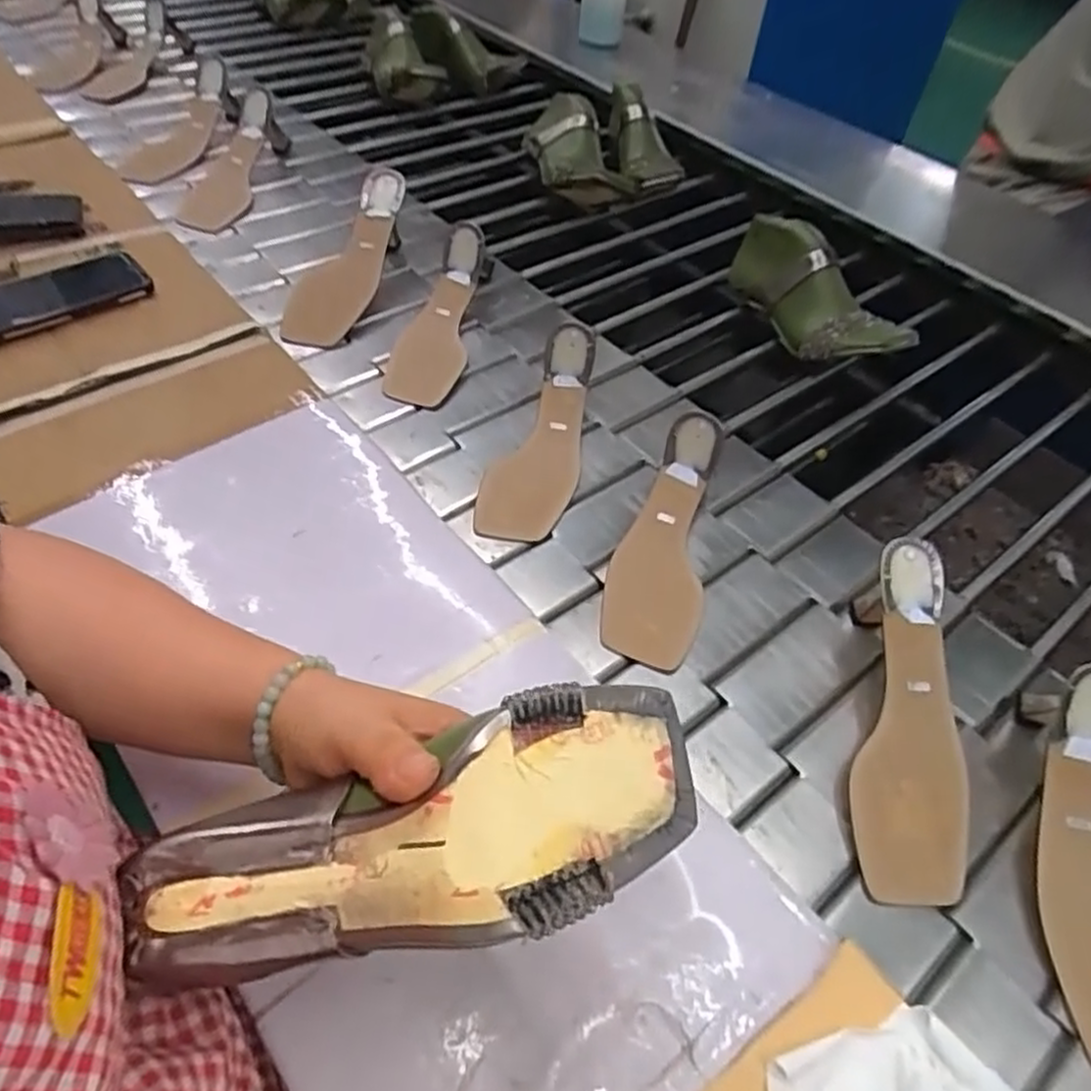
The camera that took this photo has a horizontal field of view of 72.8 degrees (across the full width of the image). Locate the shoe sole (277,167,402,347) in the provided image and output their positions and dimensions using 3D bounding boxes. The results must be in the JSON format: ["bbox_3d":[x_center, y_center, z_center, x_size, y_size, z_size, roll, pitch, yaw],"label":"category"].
[{"bbox_3d":[-0.208,-0.297,0.783,0.075,0.042,0.219,23,83,13],"label":"shoe sole"}]

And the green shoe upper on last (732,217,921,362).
[{"bbox_3d":[0.284,-0.264,0.800,0.075,0.099,0.227,-21,55,-21],"label":"green shoe upper on last"}]

